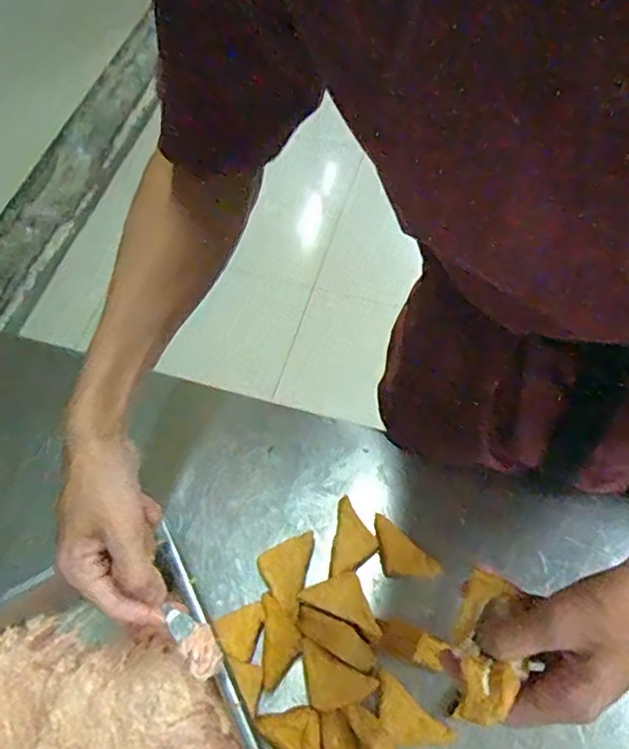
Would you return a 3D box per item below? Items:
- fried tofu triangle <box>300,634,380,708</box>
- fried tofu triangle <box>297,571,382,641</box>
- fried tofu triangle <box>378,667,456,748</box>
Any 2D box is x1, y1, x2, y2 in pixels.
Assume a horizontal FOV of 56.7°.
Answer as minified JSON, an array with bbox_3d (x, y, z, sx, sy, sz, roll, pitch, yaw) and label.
[{"bbox_3d":[0.013,0.269,0.510,0.070,0.011,0.042,25,67,15],"label":"fried tofu triangle"},{"bbox_3d":[0.030,0.204,0.532,0.078,0.014,0.041,25,67,15],"label":"fried tofu triangle"},{"bbox_3d":[0.075,0.287,0.488,0.070,0.018,0.036,39,71,20],"label":"fried tofu triangle"}]

